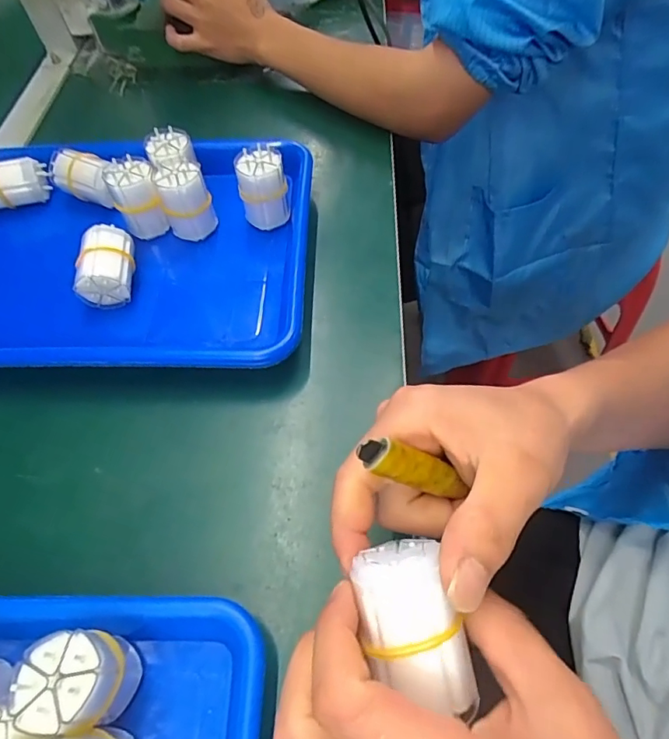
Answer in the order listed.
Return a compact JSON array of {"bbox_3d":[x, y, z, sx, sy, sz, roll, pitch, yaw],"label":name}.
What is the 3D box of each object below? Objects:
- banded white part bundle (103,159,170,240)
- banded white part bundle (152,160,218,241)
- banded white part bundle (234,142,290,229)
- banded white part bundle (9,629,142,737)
[{"bbox_3d":[-0.166,-0.142,0.416,0.037,0.057,0.031,-19,58,-10],"label":"banded white part bundle"},{"bbox_3d":[-0.125,-0.140,0.413,0.040,0.057,0.033,-19,58,-10],"label":"banded white part bundle"},{"bbox_3d":[-0.060,-0.152,0.415,0.038,0.060,0.034,-6,57,-1],"label":"banded white part bundle"},{"bbox_3d":[-0.122,0.152,0.240,0.034,0.061,0.040,-3,57,1],"label":"banded white part bundle"}]

